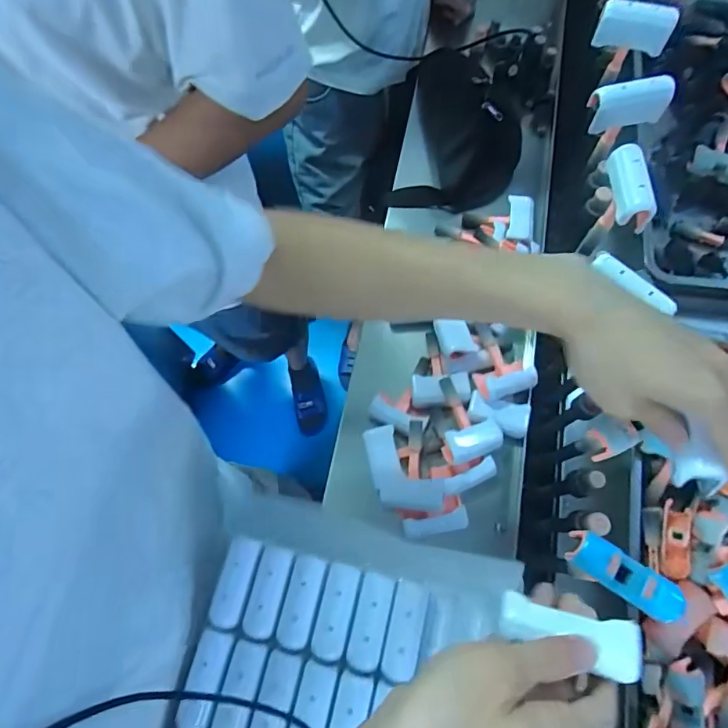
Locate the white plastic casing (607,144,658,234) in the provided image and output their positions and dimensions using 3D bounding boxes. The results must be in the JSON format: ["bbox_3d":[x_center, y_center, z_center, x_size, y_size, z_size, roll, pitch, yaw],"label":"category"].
[{"bbox_3d":[0.250,-0.168,0.443,0.025,0.029,0.078,-3,75,0],"label":"white plastic casing"}]

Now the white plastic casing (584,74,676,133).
[{"bbox_3d":[0.274,-0.266,0.481,0.077,0.036,0.031,-10,75,-2],"label":"white plastic casing"}]

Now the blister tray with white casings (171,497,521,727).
[{"bbox_3d":[-0.027,0.329,0.373,0.268,0.044,0.379,12,75,4],"label":"blister tray with white casings"}]

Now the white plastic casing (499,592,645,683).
[{"bbox_3d":[0.122,0.158,0.279,0.079,0.010,0.029,11,74,23],"label":"white plastic casing"}]

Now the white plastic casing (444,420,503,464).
[{"bbox_3d":[0.134,0.092,0.575,0.074,0.023,0.041,-18,94,-20],"label":"white plastic casing"}]

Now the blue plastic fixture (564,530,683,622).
[{"bbox_3d":[0.181,0.147,0.327,0.075,0.019,0.029,28,77,8],"label":"blue plastic fixture"}]

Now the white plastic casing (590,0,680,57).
[{"bbox_3d":[0.304,-0.377,0.529,0.079,0.041,0.020,14,76,4],"label":"white plastic casing"}]

